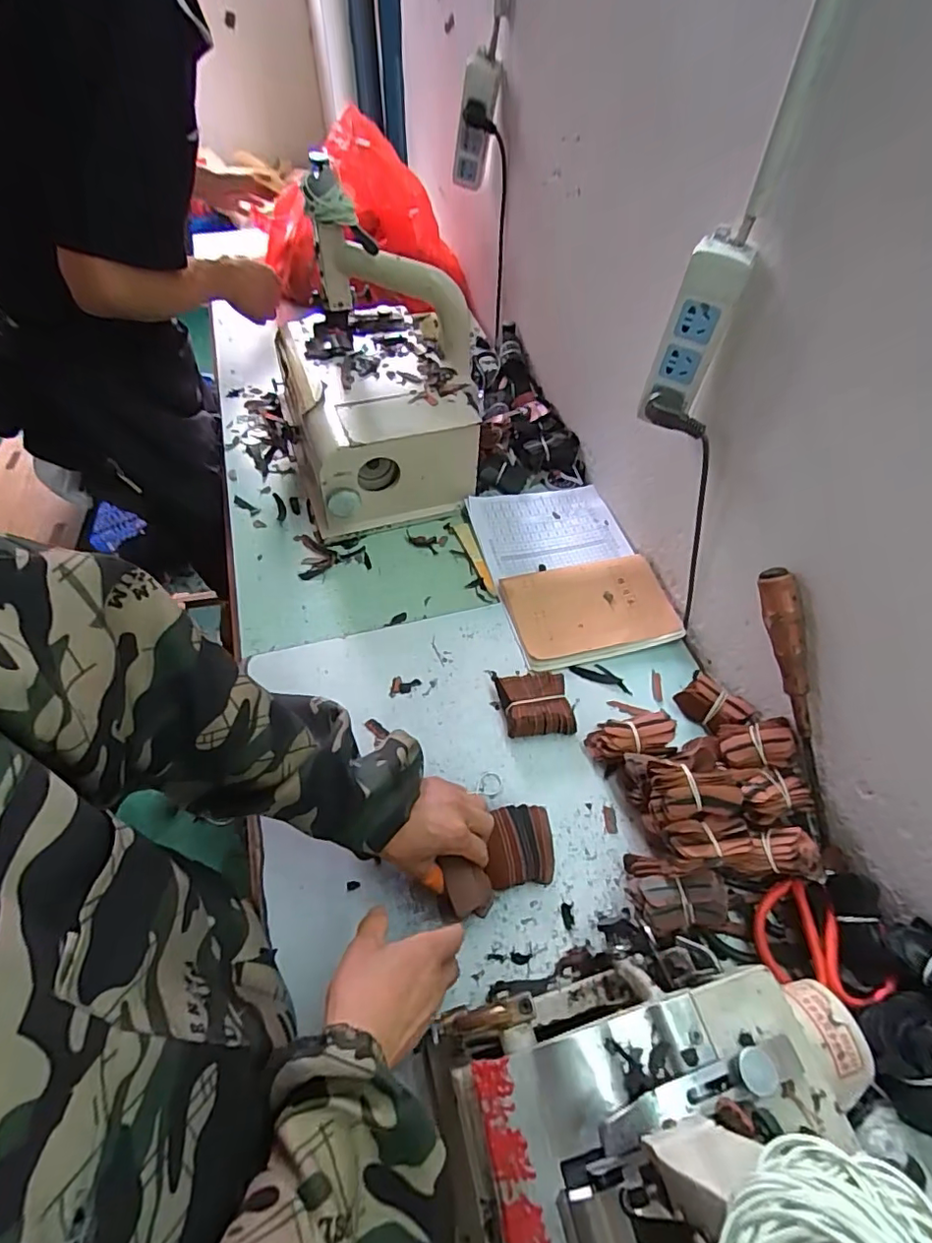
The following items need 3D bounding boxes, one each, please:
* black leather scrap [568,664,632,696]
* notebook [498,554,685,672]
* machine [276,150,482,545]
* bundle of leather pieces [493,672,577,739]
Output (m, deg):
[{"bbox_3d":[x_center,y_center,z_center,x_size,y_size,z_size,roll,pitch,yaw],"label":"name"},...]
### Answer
[{"bbox_3d":[0.167,0.066,0.676,0.076,0.008,0.025,20,59,12],"label":"black leather scrap"},{"bbox_3d":[0.162,-0.016,0.722,0.206,0.017,0.142,-12,58,-9],"label":"notebook"},{"bbox_3d":[-0.128,-0.358,0.786,0.277,0.308,0.334,-15,59,-11],"label":"machine"},{"bbox_3d":[0.078,0.096,0.631,0.075,0.031,0.073,-10,58,-8],"label":"bundle of leather pieces"}]

